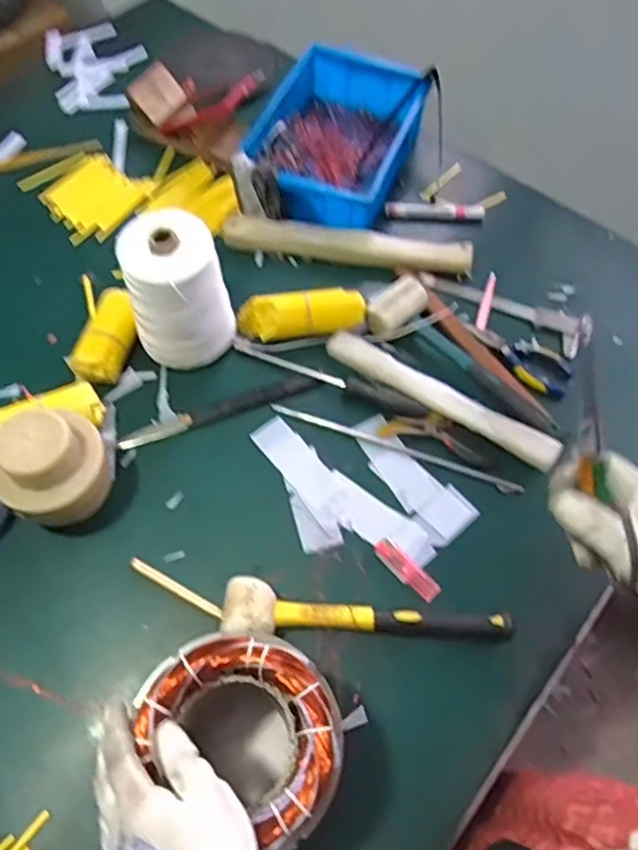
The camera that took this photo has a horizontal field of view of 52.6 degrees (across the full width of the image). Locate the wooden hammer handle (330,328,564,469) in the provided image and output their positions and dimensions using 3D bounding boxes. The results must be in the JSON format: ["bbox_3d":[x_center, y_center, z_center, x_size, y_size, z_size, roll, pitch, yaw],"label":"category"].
[{"bbox_3d":[0.141,-0.036,0.761,0.295,0.035,0.034,32,66,14],"label":"wooden hammer handle"}]

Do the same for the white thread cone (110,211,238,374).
[{"bbox_3d":[-0.158,-0.141,0.744,0.110,0.175,0.107,-13,63,-8],"label":"white thread cone"}]

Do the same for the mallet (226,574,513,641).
[{"bbox_3d":[0.048,0.184,0.641,0.288,0.051,0.056,1,60,-2],"label":"mallet"}]

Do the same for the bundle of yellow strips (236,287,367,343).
[{"bbox_3d":[-0.023,-0.135,0.817,0.158,0.060,0.044,-2,60,-3],"label":"bundle of yellow strips"}]

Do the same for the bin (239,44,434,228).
[{"bbox_3d":[0.028,-0.414,0.951,0.216,0.100,0.305,17,61,7],"label":"bin"}]

